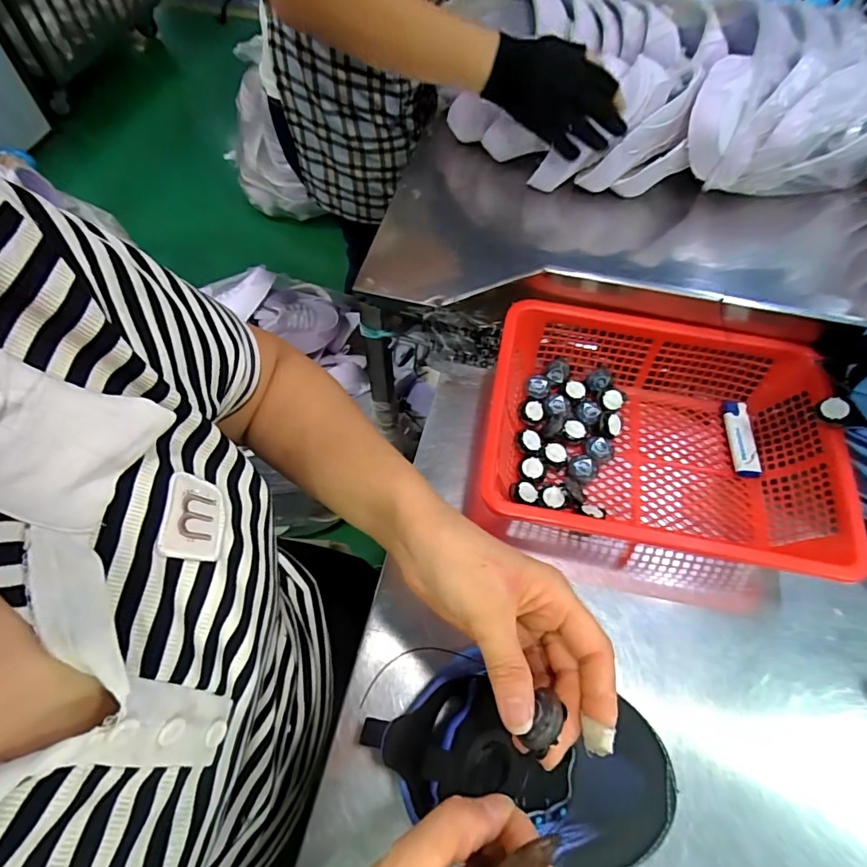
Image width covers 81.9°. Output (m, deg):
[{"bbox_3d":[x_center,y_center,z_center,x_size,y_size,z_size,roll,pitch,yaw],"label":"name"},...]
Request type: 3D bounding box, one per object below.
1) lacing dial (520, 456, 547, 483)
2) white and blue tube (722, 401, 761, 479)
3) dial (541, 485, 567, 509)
[{"bbox_3d":[0.093,0.033,0.470,0.024,0.008,0.028,14,61,7],"label":"lacing dial"},{"bbox_3d":[0.310,0.001,0.499,0.021,0.025,0.082,5,61,2],"label":"white and blue tube"},{"bbox_3d":[0.110,0.058,0.458,0.022,0.007,0.020,0,60,-1],"label":"dial"}]

